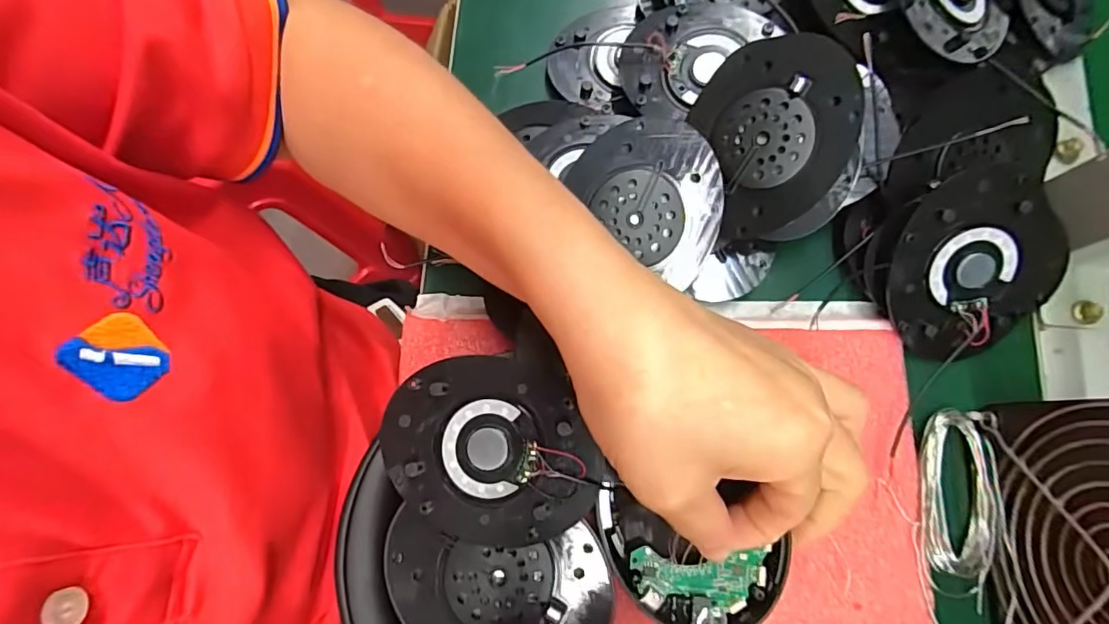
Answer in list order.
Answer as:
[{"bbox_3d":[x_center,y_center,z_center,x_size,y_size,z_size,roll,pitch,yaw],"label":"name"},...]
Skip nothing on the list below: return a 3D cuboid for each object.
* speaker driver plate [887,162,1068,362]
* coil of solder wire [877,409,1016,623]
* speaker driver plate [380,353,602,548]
[{"bbox_3d":[0.185,-0.021,0.237,0.079,0.009,0.079,-1,110,-4],"label":"speaker driver plate"},{"bbox_3d":[0.172,0.092,0.230,0.047,0.010,0.095,2,78,0],"label":"coil of solder wire"},{"bbox_3d":[-0.026,0.053,0.209,0.080,0.014,0.070,-6,78,-2],"label":"speaker driver plate"}]

